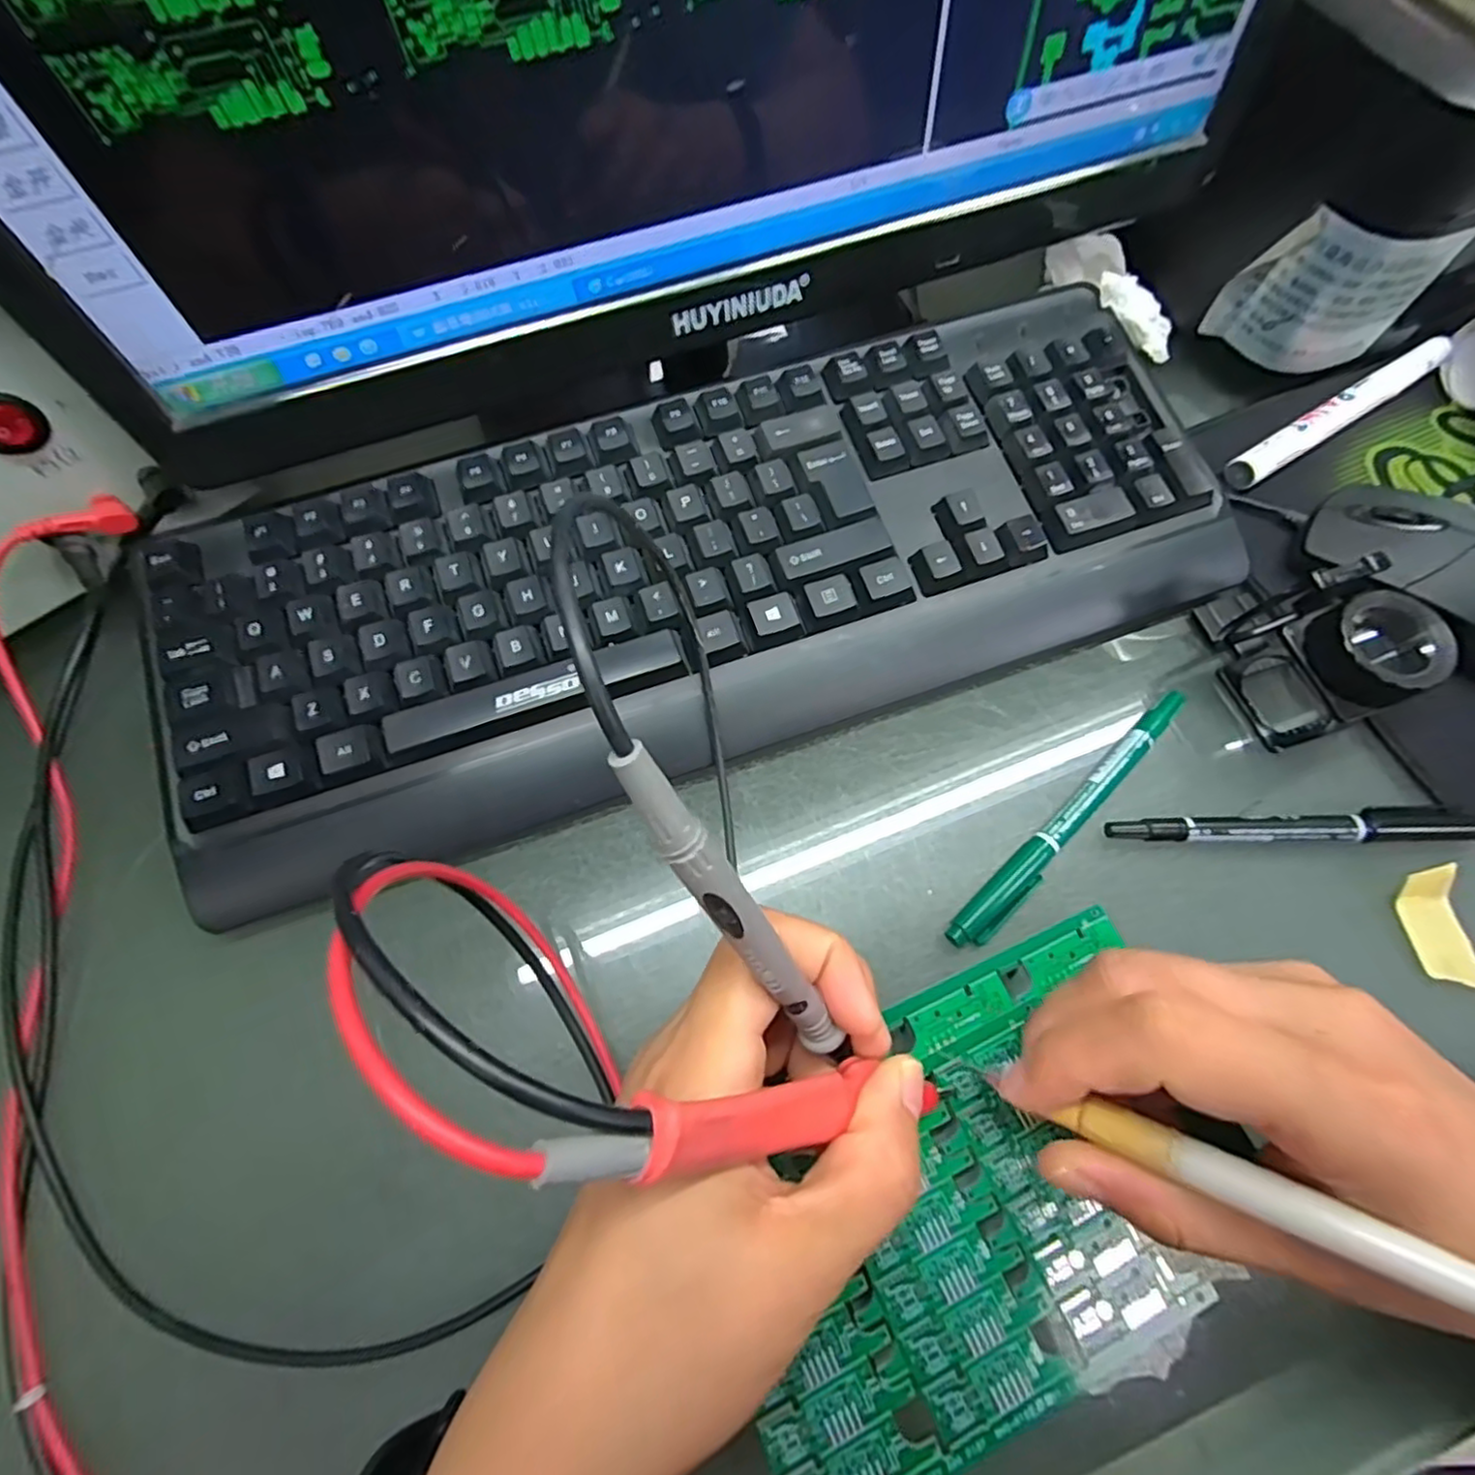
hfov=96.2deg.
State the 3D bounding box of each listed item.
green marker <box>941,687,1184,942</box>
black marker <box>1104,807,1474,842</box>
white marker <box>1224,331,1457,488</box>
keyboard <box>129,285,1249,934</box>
[{"bbox_3d":[0.129,0.030,0.254,0.139,0.012,0.014,-41,73,-14],"label":"green marker"},{"bbox_3d":[0.214,0.035,0.251,0.141,0.011,0.012,-2,68,0],"label":"black marker"},{"bbox_3d":[0.292,-0.158,0.319,0.143,0.011,0.016,-30,71,-11],"label":"white marker"},{"bbox_3d":[-0.011,-0.068,0.277,0.428,0.045,0.154,-20,69,-7],"label":"keyboard"}]

